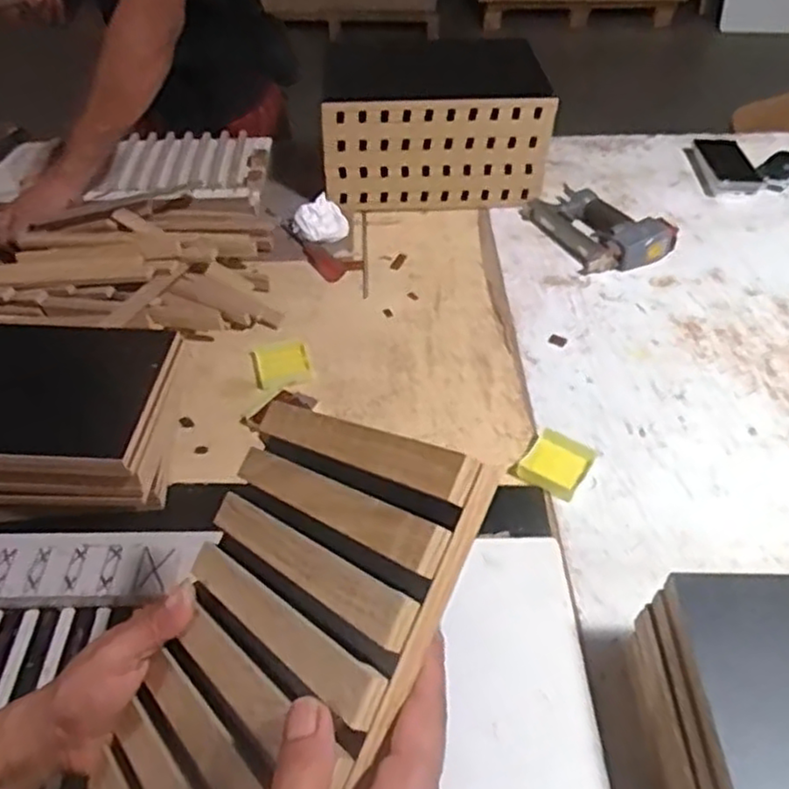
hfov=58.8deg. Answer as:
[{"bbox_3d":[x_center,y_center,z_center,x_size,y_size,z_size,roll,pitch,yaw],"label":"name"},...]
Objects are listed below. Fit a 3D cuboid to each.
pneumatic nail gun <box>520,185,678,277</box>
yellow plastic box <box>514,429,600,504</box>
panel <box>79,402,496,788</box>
[{"bbox_3d":[0.304,-0.263,1.067,0.141,0.047,0.212,-20,49,-16],"label":"pneumatic nail gun"},{"bbox_3d":[0.179,0.075,0.768,0.065,0.013,0.076,27,54,25],"label":"yellow plastic box"},{"bbox_3d":[-0.090,0.177,0.329,0.184,0.017,0.358,14,77,53],"label":"panel"}]

